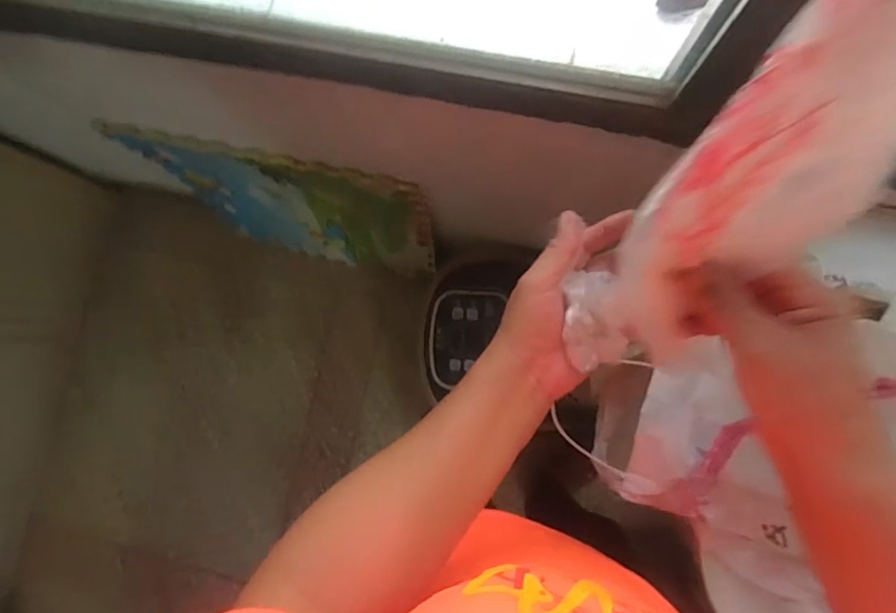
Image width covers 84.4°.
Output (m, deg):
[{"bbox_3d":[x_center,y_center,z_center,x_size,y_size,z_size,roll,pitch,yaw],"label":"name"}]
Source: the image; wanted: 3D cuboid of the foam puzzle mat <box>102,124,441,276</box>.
[{"bbox_3d":[-0.304,-0.196,1.047,0.549,0.542,0.033,12,78,6],"label":"foam puzzle mat"}]

